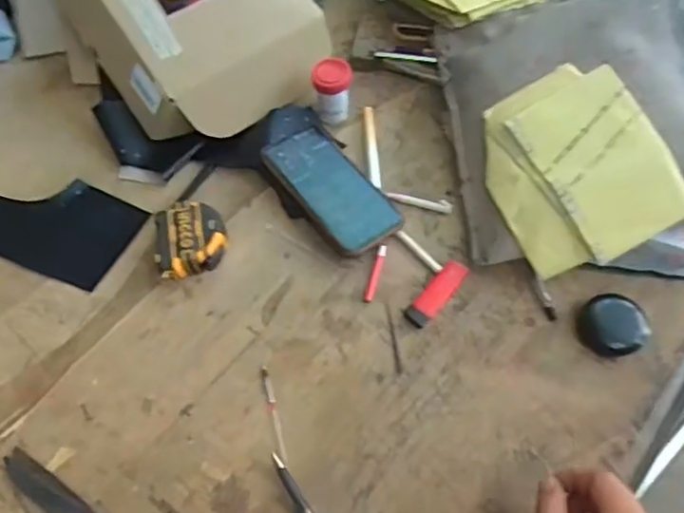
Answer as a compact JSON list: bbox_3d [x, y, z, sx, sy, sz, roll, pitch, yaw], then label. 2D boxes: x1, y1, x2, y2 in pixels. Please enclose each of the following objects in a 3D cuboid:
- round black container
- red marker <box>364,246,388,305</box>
[{"bbox_3d":[0.257,0.063,0.585,0.058,0.014,0.060,-1,61,2],"label":"round black container"},{"bbox_3d":[0.033,0.017,0.624,0.011,0.006,0.063,14,63,10],"label":"red marker"}]

